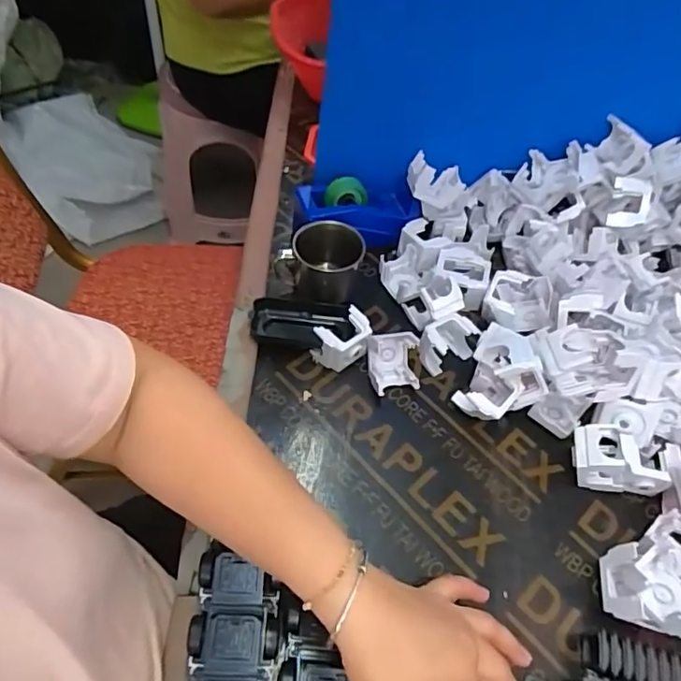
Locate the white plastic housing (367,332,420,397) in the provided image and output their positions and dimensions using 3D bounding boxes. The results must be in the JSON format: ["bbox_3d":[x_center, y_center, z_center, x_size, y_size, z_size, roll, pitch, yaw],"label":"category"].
[{"bbox_3d":[0.054,0.024,0.530,0.048,0.049,0.052,-5,56,-11],"label":"white plastic housing"}]

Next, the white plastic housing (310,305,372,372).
[{"bbox_3d":[0.002,0.000,0.541,0.058,0.044,0.041,-23,61,-22],"label":"white plastic housing"}]

